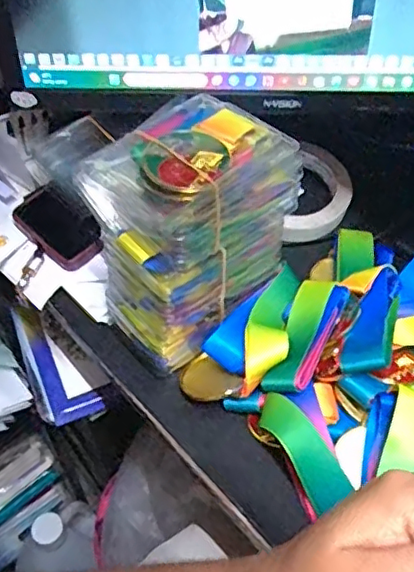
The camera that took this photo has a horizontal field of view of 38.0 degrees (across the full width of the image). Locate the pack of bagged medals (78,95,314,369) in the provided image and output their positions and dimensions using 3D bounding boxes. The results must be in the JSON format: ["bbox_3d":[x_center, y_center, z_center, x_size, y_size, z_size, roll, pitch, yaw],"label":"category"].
[{"bbox_3d":[-0.008,-0.039,0.391,0.119,0.135,0.087,-29,53,-23],"label":"pack of bagged medals"}]

